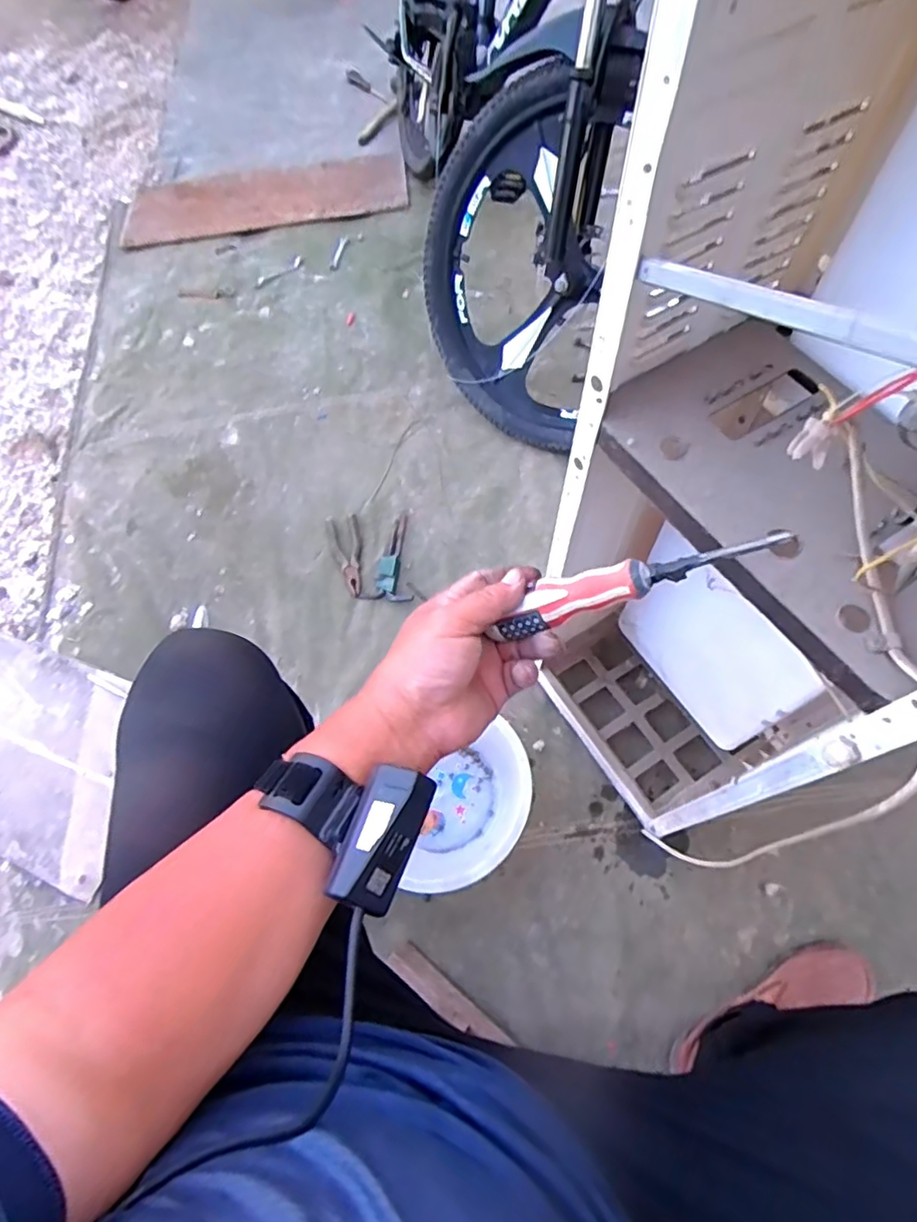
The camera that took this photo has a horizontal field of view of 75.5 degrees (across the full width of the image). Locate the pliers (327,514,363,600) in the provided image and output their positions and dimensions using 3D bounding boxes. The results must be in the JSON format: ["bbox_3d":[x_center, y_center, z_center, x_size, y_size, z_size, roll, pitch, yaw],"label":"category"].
[{"bbox_3d":[-0.197,-0.103,1.063,0.056,0.023,0.181,-16,65,-1],"label":"pliers"}]

